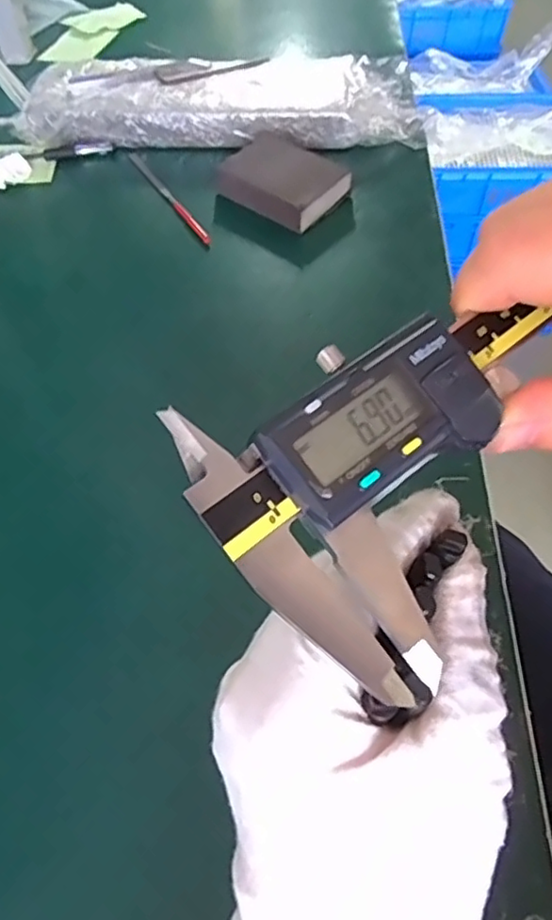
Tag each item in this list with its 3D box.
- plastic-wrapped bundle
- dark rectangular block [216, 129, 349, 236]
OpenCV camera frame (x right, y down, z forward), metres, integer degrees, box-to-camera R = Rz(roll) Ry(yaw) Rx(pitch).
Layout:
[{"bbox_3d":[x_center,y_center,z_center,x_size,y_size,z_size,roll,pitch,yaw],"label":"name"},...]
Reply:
[{"bbox_3d":[-0.048,-0.333,0.593,0.366,0.053,0.099,4,54,3],"label":"plastic-wrapped bundle"},{"bbox_3d":[0.007,-0.233,0.529,0.094,0.026,0.070,38,69,16],"label":"dark rectangular block"}]

